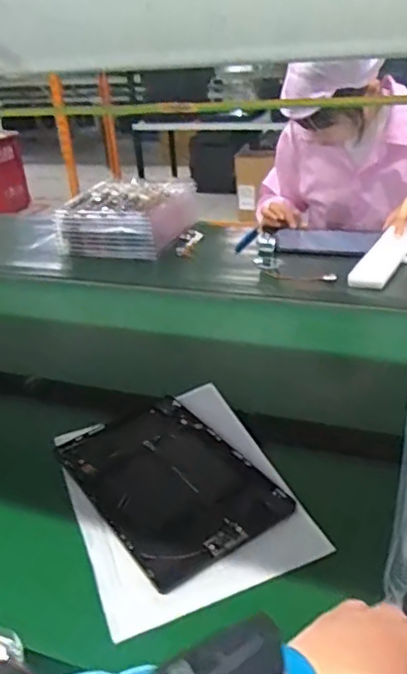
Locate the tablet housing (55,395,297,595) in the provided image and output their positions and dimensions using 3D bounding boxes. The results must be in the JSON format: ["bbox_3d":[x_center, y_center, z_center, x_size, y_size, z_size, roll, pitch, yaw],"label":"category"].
[{"bbox_3d":[-0.039,0.145,0.634,0.149,0.011,0.241,-26,37,-26],"label":"tablet housing"}]

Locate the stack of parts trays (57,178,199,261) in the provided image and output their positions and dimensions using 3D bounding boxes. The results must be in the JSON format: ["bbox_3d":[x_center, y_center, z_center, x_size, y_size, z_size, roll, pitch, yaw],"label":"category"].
[{"bbox_3d":[-0.150,-0.253,1.273,0.252,0.114,0.204,4,28,12],"label":"stack of parts trays"}]

